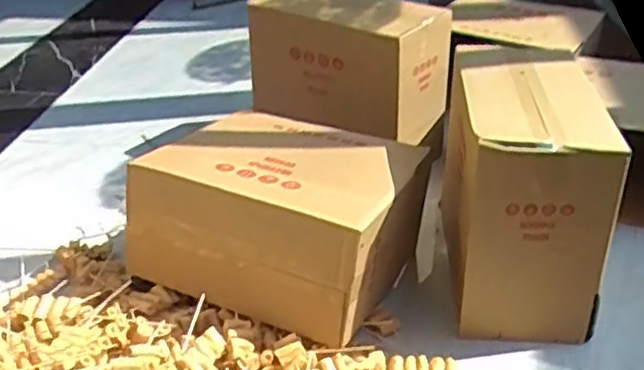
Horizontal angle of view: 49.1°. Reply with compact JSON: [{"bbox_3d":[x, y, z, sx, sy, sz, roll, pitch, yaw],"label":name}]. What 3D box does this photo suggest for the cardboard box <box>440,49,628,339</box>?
[{"bbox_3d":[0.308,0.031,1.086,0.195,0.333,0.262,1,31,3],"label":"cardboard box"}]

